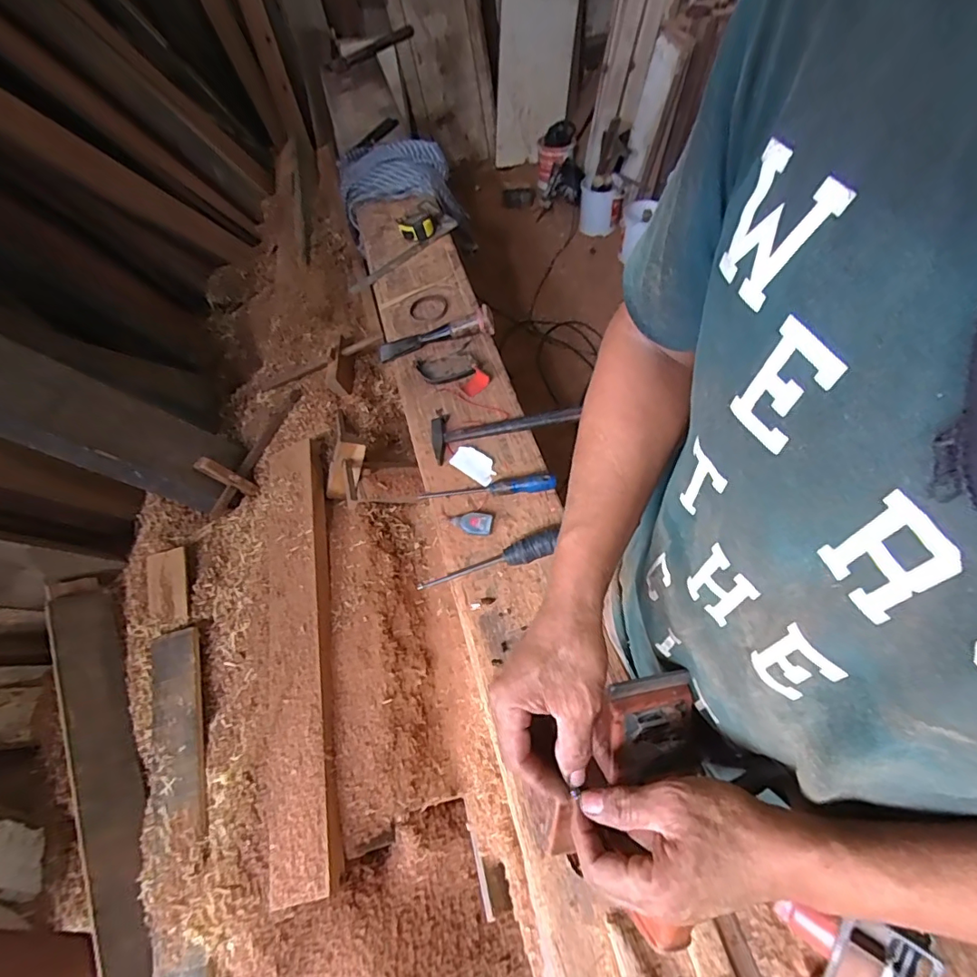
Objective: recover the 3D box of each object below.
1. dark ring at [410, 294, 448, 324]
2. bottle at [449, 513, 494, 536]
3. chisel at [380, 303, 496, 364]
[{"bbox_3d":[-0.122,-0.375,1.063,0.081,0.009,0.084,-3,58,5],"label":"dark ring"},{"bbox_3d":[-0.027,0.053,0.786,0.066,0.015,0.037,8,60,12],"label":"bottle"},{"bbox_3d":[-0.106,-0.295,0.996,0.238,0.045,0.044,-14,56,14],"label":"chisel"}]

